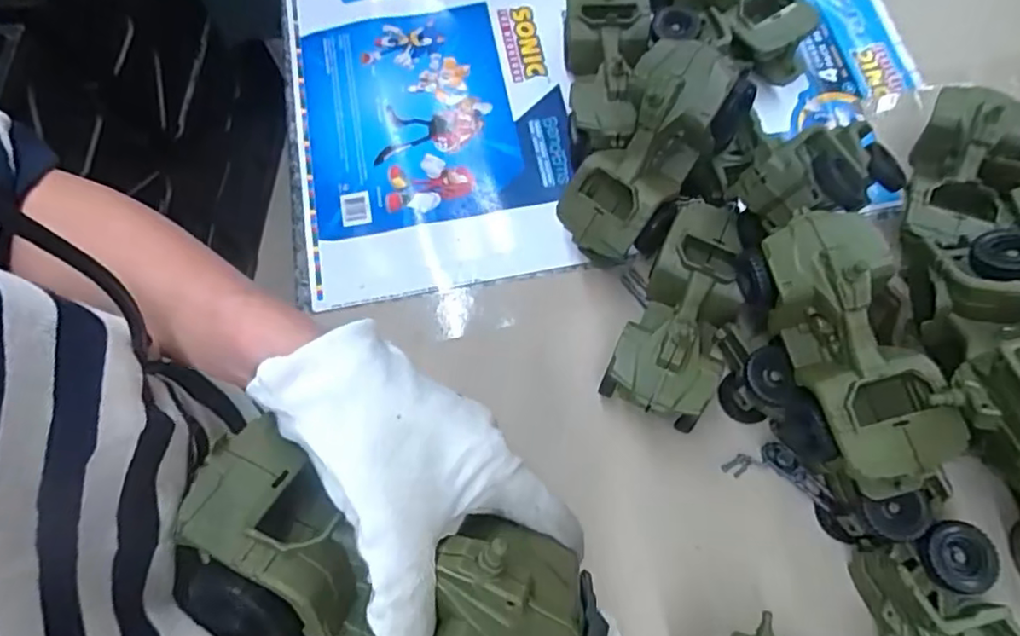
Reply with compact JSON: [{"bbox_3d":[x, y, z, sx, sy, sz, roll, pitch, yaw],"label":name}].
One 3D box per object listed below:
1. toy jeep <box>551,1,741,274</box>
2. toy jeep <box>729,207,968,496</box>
[{"bbox_3d":[0.110,-0.139,0.521,0.082,0.070,0.189,32,110,14],"label":"toy jeep"},{"bbox_3d":[0.221,0.026,0.432,0.090,0.091,0.185,-13,69,-3],"label":"toy jeep"}]

